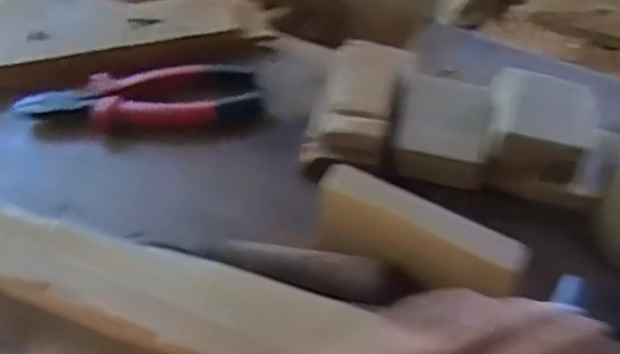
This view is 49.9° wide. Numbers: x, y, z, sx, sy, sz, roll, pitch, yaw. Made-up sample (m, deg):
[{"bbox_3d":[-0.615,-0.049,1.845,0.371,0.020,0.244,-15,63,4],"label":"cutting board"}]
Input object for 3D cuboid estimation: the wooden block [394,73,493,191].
[{"bbox_3d":[0.098,-0.035,0.493,0.065,0.036,0.074,11,51,4],"label":"wooden block"}]

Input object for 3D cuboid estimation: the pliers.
[{"bbox_3d":[-0.134,-0.063,0.527,0.183,0.018,0.062,-10,52,-13],"label":"pliers"}]

